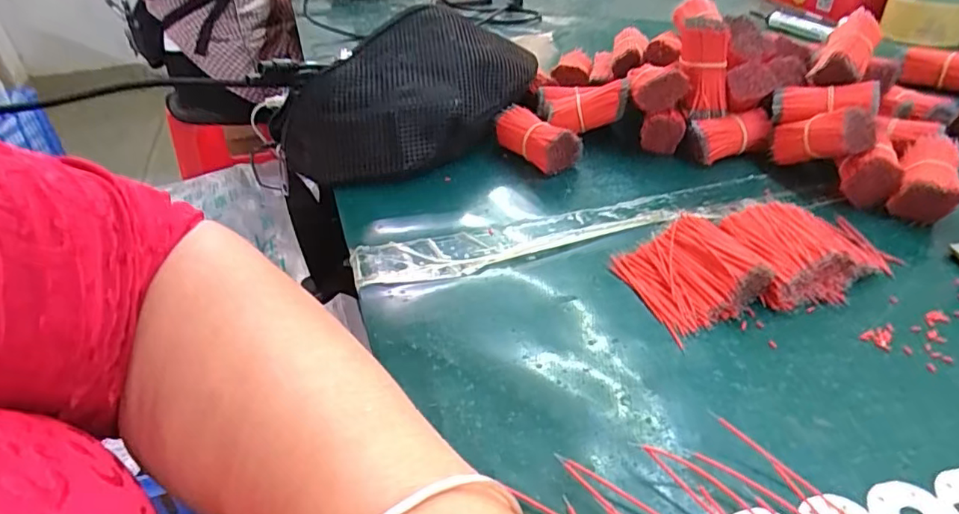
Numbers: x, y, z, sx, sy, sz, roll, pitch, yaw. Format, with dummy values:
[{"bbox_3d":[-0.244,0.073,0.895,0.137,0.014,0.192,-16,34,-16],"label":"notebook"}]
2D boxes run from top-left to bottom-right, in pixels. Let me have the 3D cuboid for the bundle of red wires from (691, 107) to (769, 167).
[{"bbox_3d":[0.202,-0.095,0.460,0.065,0.032,0.024,-10,37,-9],"label":"bundle of red wires"}]

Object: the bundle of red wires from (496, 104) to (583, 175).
[{"bbox_3d":[0.044,-0.094,0.464,0.069,0.037,0.033,29,47,36],"label":"bundle of red wires"}]

